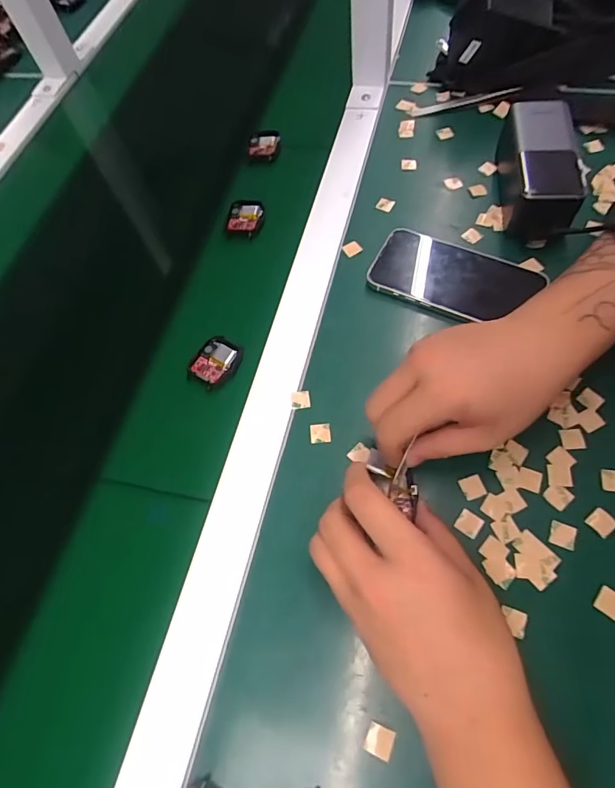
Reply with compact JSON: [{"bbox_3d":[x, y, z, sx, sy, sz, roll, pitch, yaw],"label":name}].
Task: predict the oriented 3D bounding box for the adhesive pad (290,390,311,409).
[{"bbox_3d":[-0.006,0.005,0.363,0.016,0.004,0.014,-8,64,4],"label":"adhesive pad"}]

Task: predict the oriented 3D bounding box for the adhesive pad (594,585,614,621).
[{"bbox_3d":[0.192,0.132,0.281,0.016,0.004,0.017,37,74,21],"label":"adhesive pad"}]

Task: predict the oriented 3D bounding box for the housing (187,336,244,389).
[{"bbox_3d":[-0.080,-0.028,0.387,0.040,0.007,0.045,26,70,18],"label":"housing"}]

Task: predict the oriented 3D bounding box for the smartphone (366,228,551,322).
[{"bbox_3d":[0.130,-0.104,0.399,0.138,0.011,0.075,20,68,16],"label":"smartphone"}]

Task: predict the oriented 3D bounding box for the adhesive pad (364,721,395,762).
[{"bbox_3d":[0.042,0.203,0.261,0.015,0.004,0.015,18,68,15],"label":"adhesive pad"}]

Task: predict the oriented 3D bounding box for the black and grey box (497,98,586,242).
[{"bbox_3d":[0.214,-0.208,0.416,0.055,0.058,0.140,5,65,9],"label":"black and grey box"}]

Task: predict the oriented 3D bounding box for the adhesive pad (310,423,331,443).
[{"bbox_3d":[0.010,0.030,0.350,0.016,0.004,0.015,-6,64,4],"label":"adhesive pad"}]

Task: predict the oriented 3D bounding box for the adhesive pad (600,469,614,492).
[{"bbox_3d":[0.217,0.061,0.315,0.017,0.004,0.016,3,65,8],"label":"adhesive pad"}]

